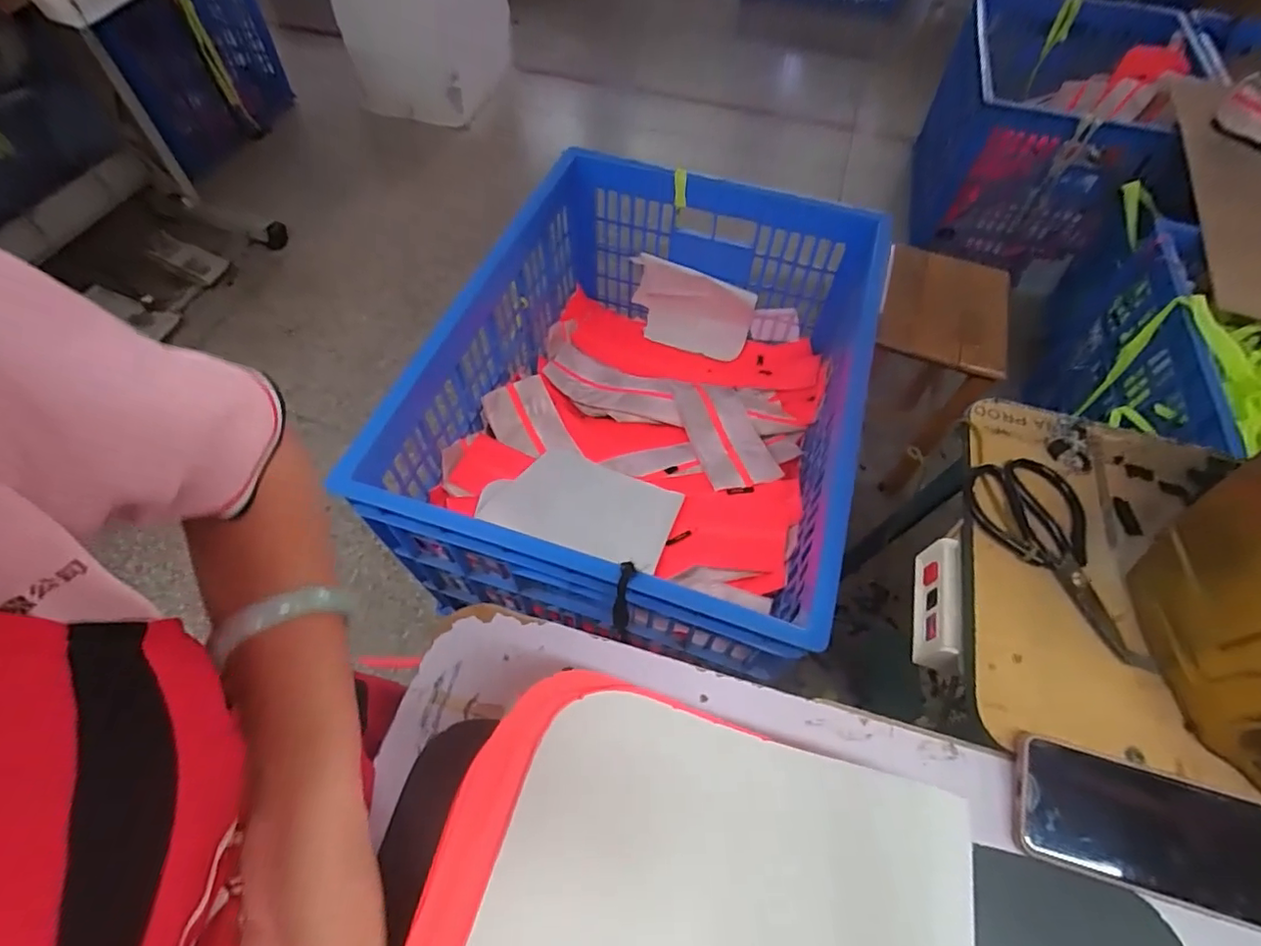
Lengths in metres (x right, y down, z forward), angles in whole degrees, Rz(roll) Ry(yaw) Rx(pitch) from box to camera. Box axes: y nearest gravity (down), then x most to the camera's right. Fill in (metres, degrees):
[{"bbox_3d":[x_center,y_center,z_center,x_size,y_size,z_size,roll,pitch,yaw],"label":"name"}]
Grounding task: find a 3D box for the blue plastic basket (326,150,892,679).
[{"bbox_3d":[0.044,-0.118,1.038,0.620,0.384,0.809,16,58,8],"label":"blue plastic basket"}]

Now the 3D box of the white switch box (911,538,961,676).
[{"bbox_3d":[0.274,0.117,0.517,0.027,0.042,0.117,12,58,6],"label":"white switch box"}]

